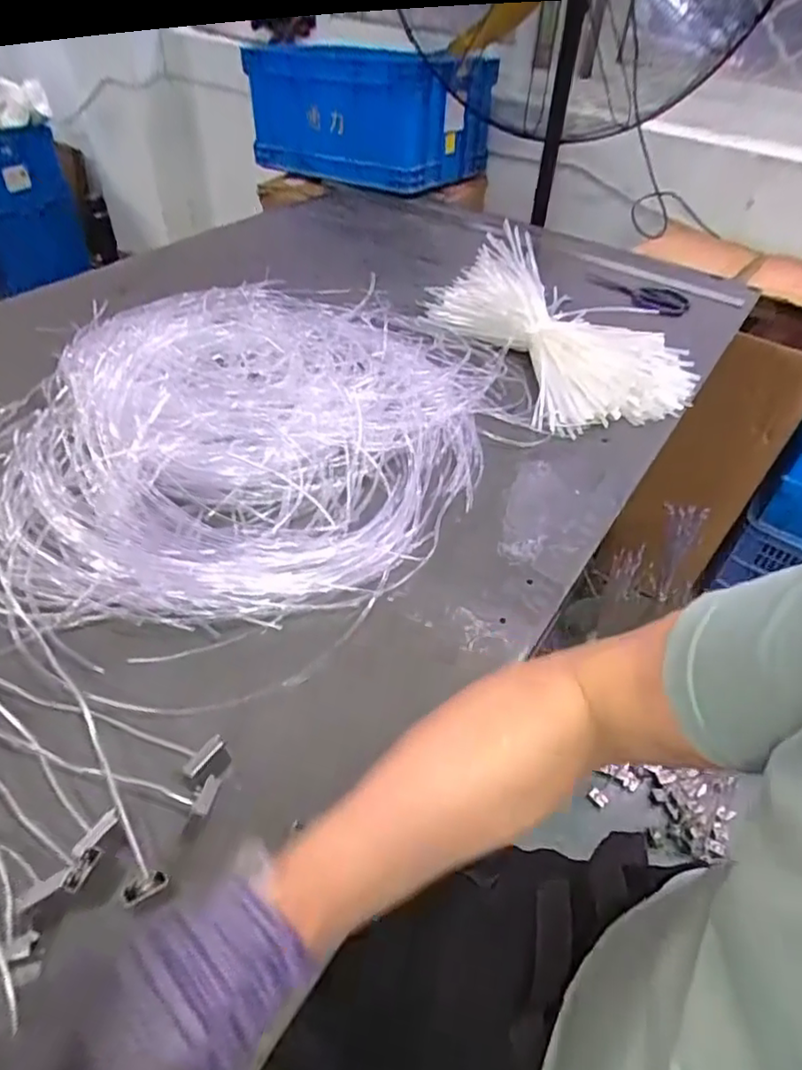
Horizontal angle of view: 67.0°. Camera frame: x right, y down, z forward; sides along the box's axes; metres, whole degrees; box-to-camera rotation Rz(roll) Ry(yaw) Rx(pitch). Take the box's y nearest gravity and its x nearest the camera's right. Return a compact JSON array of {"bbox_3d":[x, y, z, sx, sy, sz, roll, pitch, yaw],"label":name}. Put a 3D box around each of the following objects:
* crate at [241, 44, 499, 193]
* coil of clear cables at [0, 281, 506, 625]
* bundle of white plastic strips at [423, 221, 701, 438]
[{"bbox_3d":[-0.070,-1.064,1.531,0.618,0.272,0.318,19,47,14],"label":"crate"},{"bbox_3d":[-0.186,-0.149,0.745,0.554,0.078,0.650,15,46,10],"label":"coil of clear cables"},{"bbox_3d":[0.233,-0.316,0.919,0.261,0.099,0.394,-18,50,-21],"label":"bundle of white plastic strips"}]

